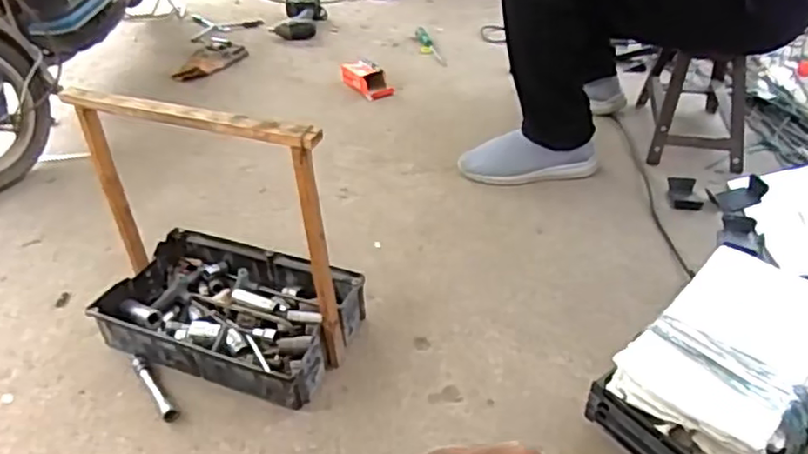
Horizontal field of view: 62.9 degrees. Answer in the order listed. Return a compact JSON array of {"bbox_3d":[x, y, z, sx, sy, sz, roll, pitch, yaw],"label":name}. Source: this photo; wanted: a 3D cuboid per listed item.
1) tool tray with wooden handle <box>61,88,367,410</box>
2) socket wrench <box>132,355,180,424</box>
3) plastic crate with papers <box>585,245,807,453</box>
[{"bbox_3d":[-0.256,0.010,0.895,0.357,0.357,0.217,14,40,17],"label":"tool tray with wooden handle"},{"bbox_3d":[-0.346,0.219,0.913,0.021,0.016,0.129,-26,43,-29],"label":"socket wrench"},{"bbox_3d":[0.399,0.180,0.799,0.305,0.124,0.208,-29,45,-32],"label":"plastic crate with papers"}]

